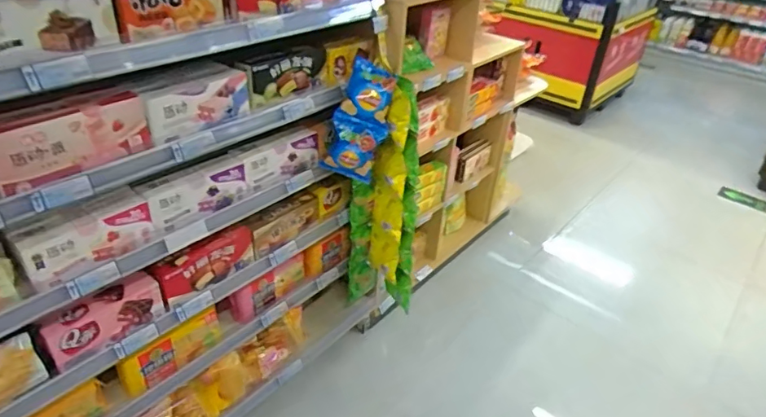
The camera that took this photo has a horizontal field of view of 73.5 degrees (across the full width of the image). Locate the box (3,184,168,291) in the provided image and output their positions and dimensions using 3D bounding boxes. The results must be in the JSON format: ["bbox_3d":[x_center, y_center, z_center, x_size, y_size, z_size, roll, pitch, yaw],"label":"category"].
[{"bbox_3d":[-0.580,0.051,1.015,0.078,0.110,0.244,27,42,31],"label":"box"}]

